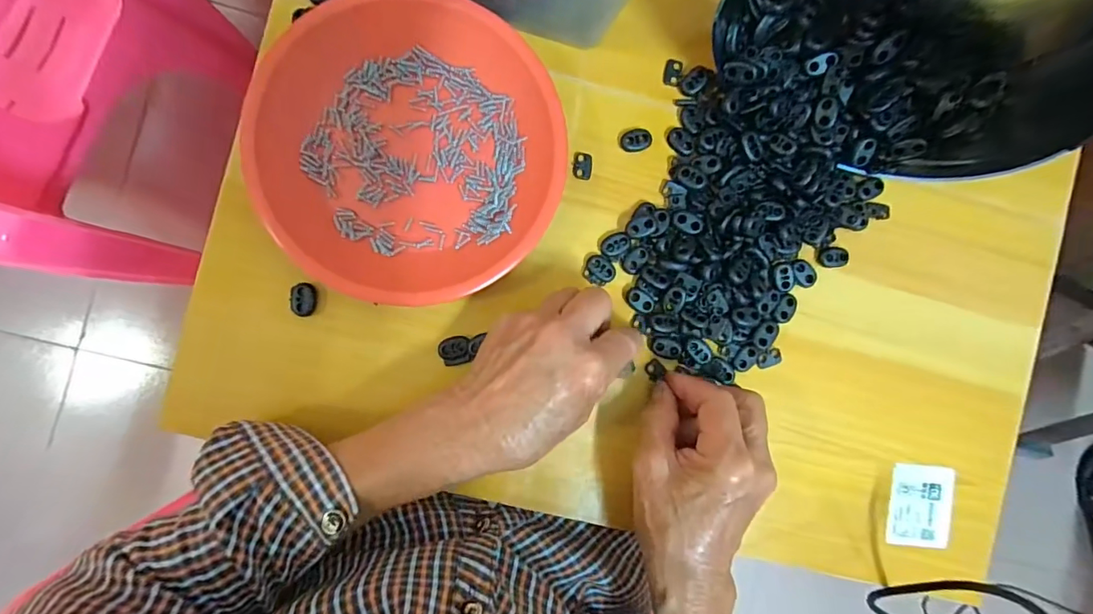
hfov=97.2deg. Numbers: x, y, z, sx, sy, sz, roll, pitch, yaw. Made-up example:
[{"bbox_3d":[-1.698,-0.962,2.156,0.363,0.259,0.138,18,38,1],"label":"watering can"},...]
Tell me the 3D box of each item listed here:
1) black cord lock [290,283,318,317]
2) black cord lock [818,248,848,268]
[{"bbox_3d":[-0.159,-0.005,0.315,0.014,0.005,0.021,11,89,-5],"label":"black cord lock"},{"bbox_3d":[0.210,-0.036,0.352,0.020,0.005,0.015,-7,90,-6],"label":"black cord lock"}]

